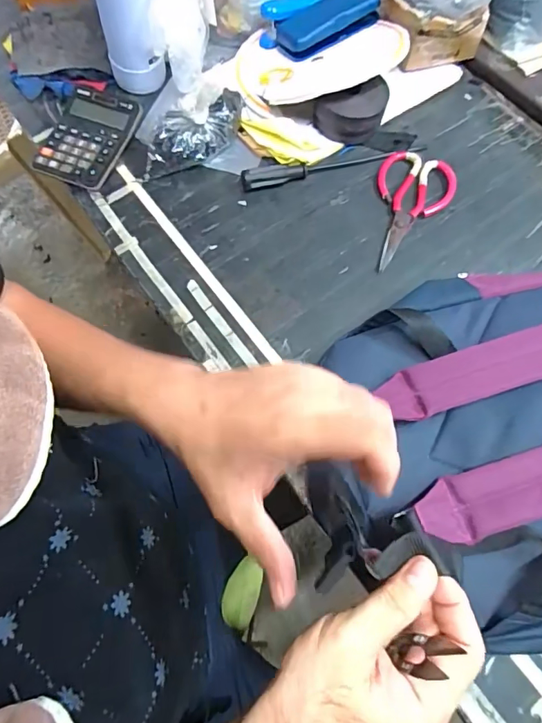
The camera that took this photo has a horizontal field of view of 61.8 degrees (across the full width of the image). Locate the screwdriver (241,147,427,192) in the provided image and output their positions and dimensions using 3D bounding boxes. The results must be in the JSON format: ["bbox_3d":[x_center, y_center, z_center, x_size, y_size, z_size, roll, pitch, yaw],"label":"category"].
[{"bbox_3d":[0.087,-0.268,0.609,0.256,0.028,0.023,-15,70,-5],"label":"screwdriver"}]

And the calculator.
[{"bbox_3d":[-0.248,-0.306,0.620,0.111,0.024,0.145,15,71,6],"label":"calculator"}]

